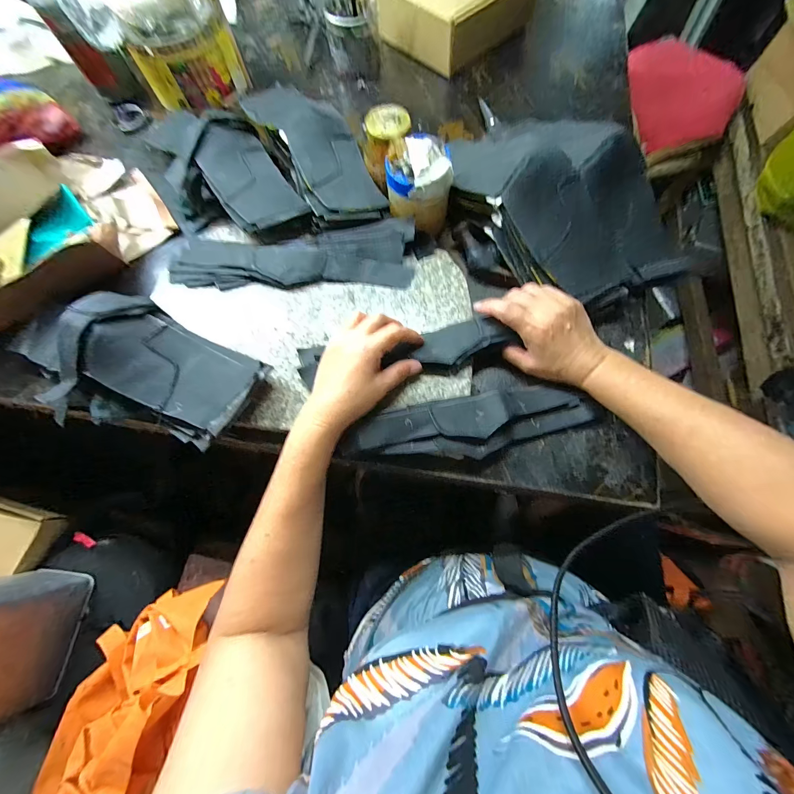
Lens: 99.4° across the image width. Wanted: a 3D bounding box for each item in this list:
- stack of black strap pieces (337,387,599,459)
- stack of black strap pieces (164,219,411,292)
[{"bbox_3d":[0.079,0.029,0.351,0.268,0.014,0.060,-11,72,-3],"label":"stack of black strap pieces"},{"bbox_3d":[-0.134,-0.177,0.417,0.304,0.033,0.076,-1,72,0],"label":"stack of black strap pieces"}]

